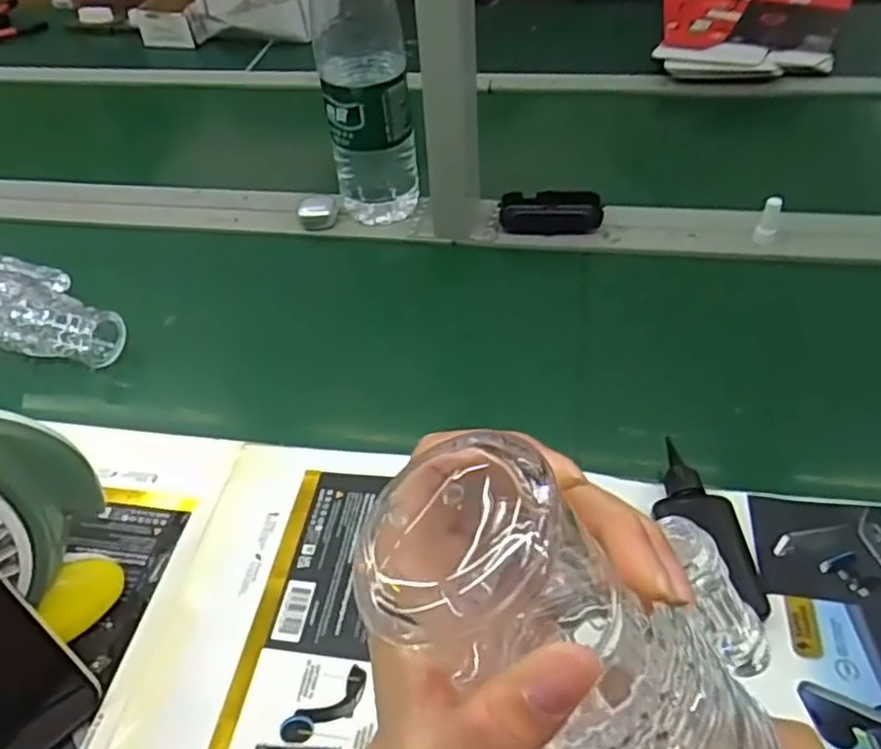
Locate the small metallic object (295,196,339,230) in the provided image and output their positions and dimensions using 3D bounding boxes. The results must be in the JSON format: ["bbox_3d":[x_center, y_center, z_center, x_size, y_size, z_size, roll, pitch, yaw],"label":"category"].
[{"bbox_3d":[-0.140,-0.186,0.815,0.045,0.018,0.045,-8,44,-3],"label":"small metallic object"}]

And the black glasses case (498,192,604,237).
[{"bbox_3d":[0.123,-0.182,0.790,0.109,0.027,0.057,6,45,10],"label":"black glasses case"}]

